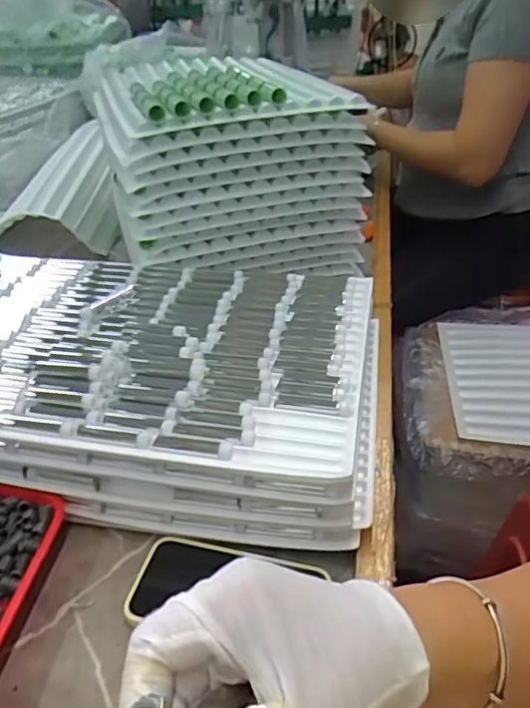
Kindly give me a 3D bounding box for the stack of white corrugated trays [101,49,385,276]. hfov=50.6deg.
[{"bbox_3d":[-0.068,-0.307,0.874,0.334,0.245,0.395,-10,37,-12],"label":"stack of white corrugated trays"}]

